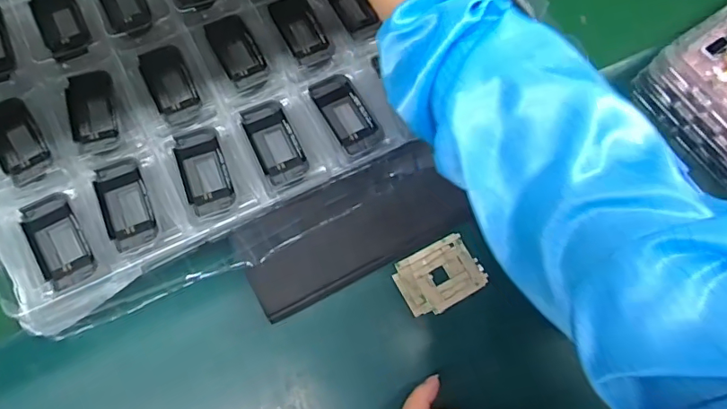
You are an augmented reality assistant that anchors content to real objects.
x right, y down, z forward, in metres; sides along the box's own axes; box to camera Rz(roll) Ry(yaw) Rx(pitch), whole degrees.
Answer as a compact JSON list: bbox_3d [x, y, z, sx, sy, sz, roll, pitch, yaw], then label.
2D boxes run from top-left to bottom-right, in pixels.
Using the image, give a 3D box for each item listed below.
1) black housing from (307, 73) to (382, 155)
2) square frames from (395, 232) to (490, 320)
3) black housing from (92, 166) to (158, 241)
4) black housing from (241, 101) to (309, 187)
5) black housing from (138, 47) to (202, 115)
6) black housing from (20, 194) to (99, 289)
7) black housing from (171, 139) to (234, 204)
[{"bbox_3d":[-0.014,-0.079,0.434,0.039,0.010,0.075,-27,72,-13],"label":"black housing"},{"bbox_3d":[0.067,0.063,0.443,0.073,0.005,0.054,-25,71,-13],"label":"square frames"},{"bbox_3d":[-0.174,0.000,0.369,0.033,0.006,0.049,-21,70,-11],"label":"black housing"},{"bbox_3d":[-0.069,-0.050,0.394,0.034,0.005,0.069,-24,71,-12],"label":"black housing"},{"bbox_3d":[-0.168,-0.108,0.436,0.037,0.011,0.065,-24,71,-12],"label":"black housing"},{"bbox_3d":[-0.215,0.024,0.355,0.033,0.009,0.068,-29,72,-14],"label":"black housing"},{"bbox_3d":[-0.121,-0.025,0.381,0.034,0.007,0.048,-19,70,-11],"label":"black housing"}]

